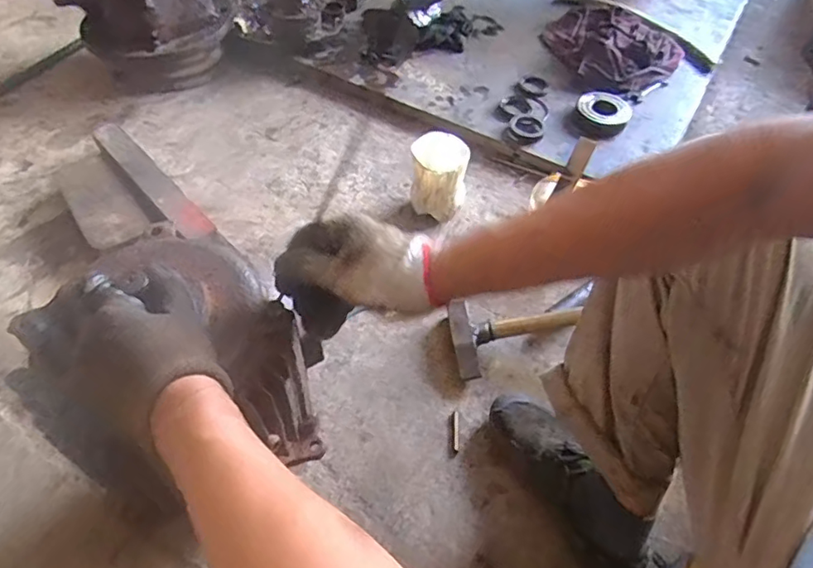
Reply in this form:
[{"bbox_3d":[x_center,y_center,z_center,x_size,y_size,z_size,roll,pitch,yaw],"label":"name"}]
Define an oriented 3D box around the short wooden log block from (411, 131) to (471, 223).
[{"bbox_3d":[0.055,-0.174,0.933,0.092,0.141,0.077,6,53,1],"label":"short wooden log block"}]

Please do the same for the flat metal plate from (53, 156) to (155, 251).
[{"bbox_3d":[-0.509,-0.140,0.915,0.091,0.011,0.218,-38,67,-14],"label":"flat metal plate"}]

